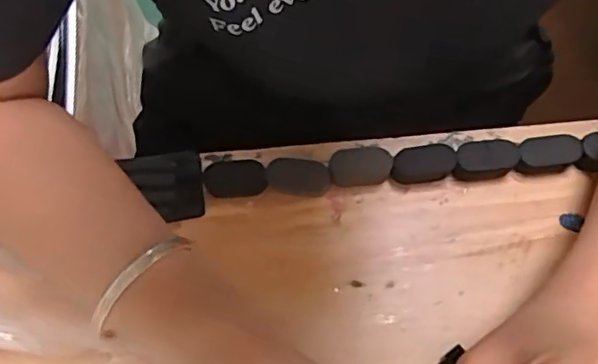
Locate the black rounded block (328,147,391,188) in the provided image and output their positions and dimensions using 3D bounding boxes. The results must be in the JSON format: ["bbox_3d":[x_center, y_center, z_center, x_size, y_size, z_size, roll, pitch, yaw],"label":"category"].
[{"bbox_3d":[0.036,-0.007,0.355,0.037,0.020,0.020,-7,72,1],"label":"black rounded block"}]

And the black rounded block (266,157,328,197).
[{"bbox_3d":[-0.001,-0.002,0.353,0.037,0.022,0.018,8,72,5],"label":"black rounded block"}]

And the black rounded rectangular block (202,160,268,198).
[{"bbox_3d":[-0.039,-0.002,0.357,0.038,0.014,0.018,-4,72,2],"label":"black rounded rectangular block"}]

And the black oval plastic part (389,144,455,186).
[{"bbox_3d":[0.073,-0.010,0.356,0.038,0.019,0.019,-8,72,0],"label":"black oval plastic part"}]

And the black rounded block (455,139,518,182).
[{"bbox_3d":[0.111,-0.013,0.354,0.037,0.025,0.016,-6,72,1],"label":"black rounded block"}]

